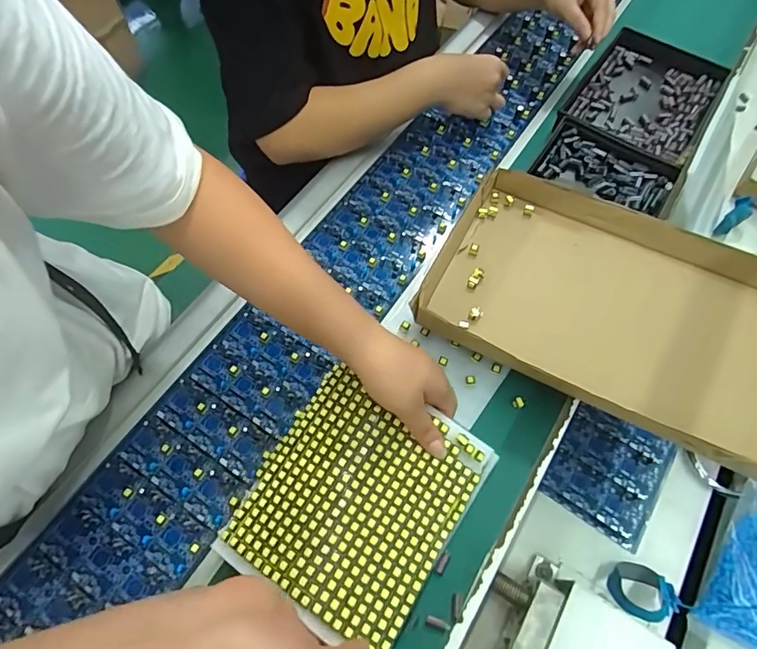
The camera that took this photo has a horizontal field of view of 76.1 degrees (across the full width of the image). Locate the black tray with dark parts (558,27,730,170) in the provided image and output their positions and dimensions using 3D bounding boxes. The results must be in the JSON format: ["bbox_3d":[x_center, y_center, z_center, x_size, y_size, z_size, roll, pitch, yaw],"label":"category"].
[{"bbox_3d":[0.365,-0.315,0.665,0.161,0.031,0.229,32,66,15],"label":"black tray with dark parts"}]

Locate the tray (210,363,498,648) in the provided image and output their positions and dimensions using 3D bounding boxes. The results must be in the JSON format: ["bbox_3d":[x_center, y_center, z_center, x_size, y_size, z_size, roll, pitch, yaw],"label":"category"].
[{"bbox_3d":[-0.018,0.147,0.414,0.171,0.028,0.193,31,66,14],"label":"tray"}]

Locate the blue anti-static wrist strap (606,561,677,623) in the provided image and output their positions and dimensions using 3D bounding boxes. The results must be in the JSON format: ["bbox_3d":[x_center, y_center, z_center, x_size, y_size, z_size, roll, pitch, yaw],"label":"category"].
[{"bbox_3d":[0.278,0.276,0.499,0.057,0.048,0.052,13,63,5],"label":"blue anti-static wrist strap"}]

